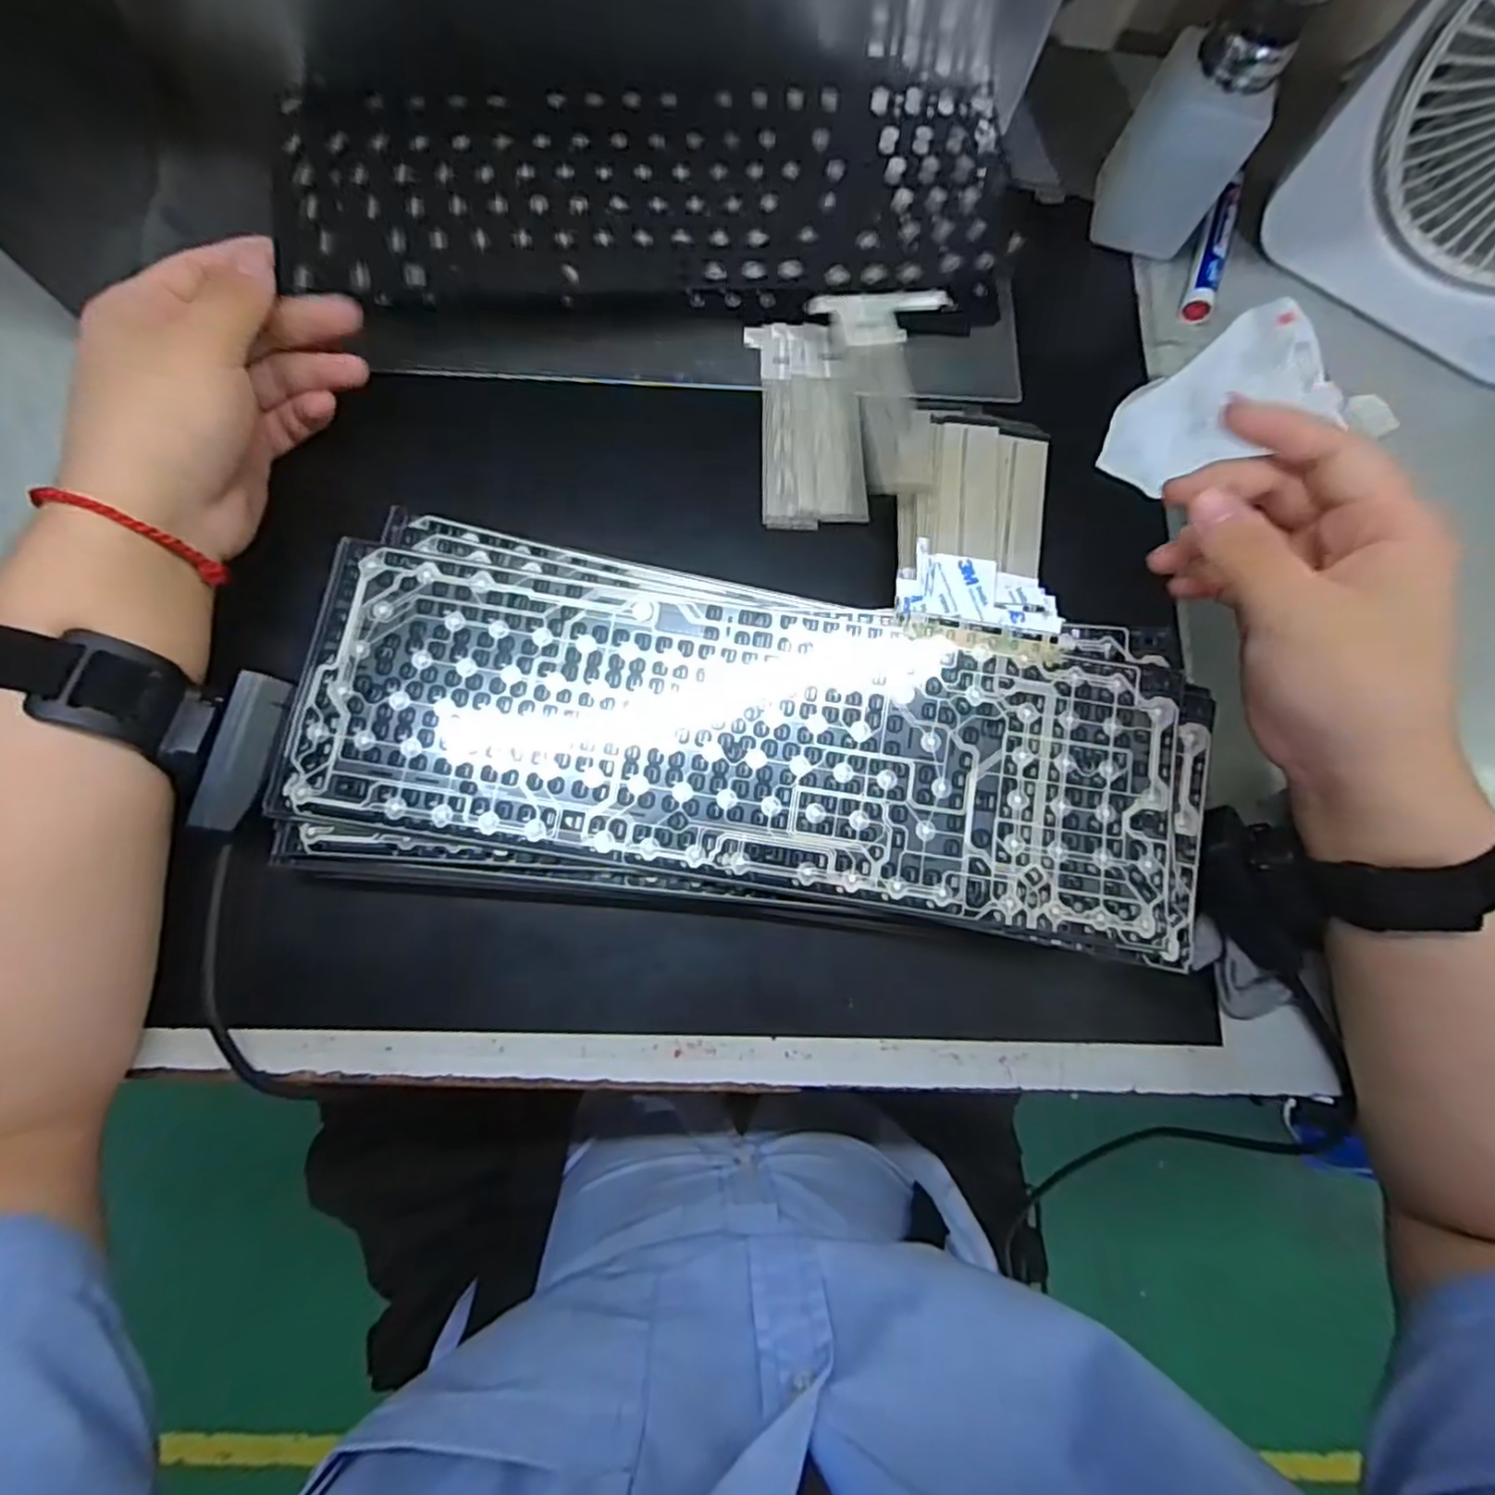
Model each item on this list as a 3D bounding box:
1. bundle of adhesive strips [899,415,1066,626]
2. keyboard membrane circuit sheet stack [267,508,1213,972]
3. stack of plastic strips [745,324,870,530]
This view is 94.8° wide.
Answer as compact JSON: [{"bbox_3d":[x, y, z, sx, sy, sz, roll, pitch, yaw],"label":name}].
[{"bbox_3d":[0.107,-0.106,0.324,0.068,0.014,0.109,7,70,-1],"label":"bundle of adhesive strips"},{"bbox_3d":[0.007,-0.004,0.310,0.387,0.046,0.158,9,77,-3],"label":"keyboard membrane circuit sheet stack"},{"bbox_3d":[0.032,-0.171,0.361,0.054,0.006,0.113,-4,78,-6],"label":"stack of plastic strips"}]

